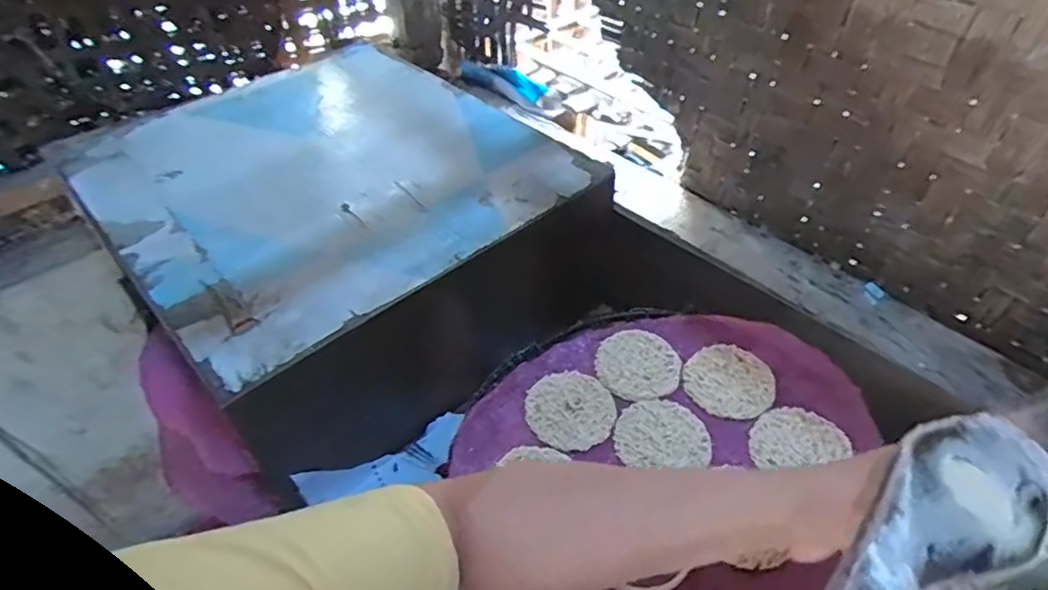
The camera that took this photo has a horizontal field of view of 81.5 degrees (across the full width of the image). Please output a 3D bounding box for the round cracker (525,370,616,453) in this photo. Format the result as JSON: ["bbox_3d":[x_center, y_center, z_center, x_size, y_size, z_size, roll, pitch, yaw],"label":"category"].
[{"bbox_3d":[0.042,0.102,0.552,0.078,0.004,0.080,-1,44,1],"label":"round cracker"}]

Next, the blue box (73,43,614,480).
[{"bbox_3d":[-0.257,-0.094,0.877,0.520,0.218,0.609,-33,52,-28],"label":"blue box"}]

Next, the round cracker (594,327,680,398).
[{"bbox_3d":[0.110,0.065,0.587,0.075,0.005,0.080,-1,44,1],"label":"round cracker"}]

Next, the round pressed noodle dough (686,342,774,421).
[{"bbox_3d":[0.192,0.079,0.567,0.077,0.004,0.080,-1,44,1],"label":"round pressed noodle dough"}]

